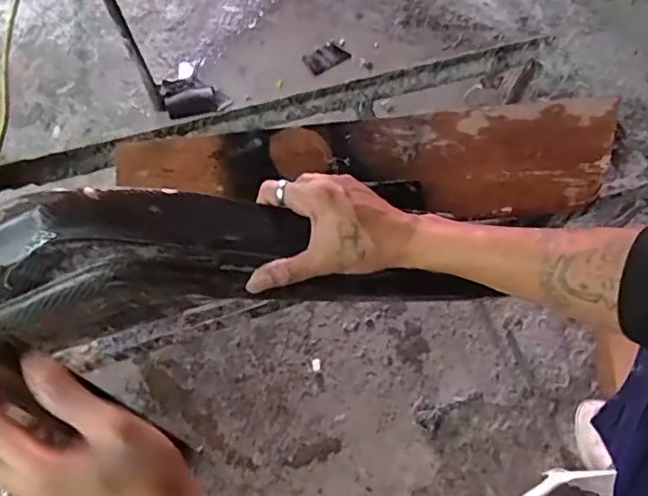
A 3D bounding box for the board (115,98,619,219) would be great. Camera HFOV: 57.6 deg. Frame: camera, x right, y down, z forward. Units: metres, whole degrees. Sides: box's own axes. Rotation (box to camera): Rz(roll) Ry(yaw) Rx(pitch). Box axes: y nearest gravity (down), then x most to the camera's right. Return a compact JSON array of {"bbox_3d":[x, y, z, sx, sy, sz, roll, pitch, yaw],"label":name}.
[{"bbox_3d":[0.050,-0.085,0.625,0.523,0.027,0.119,-3,63,-2],"label":"board"}]

